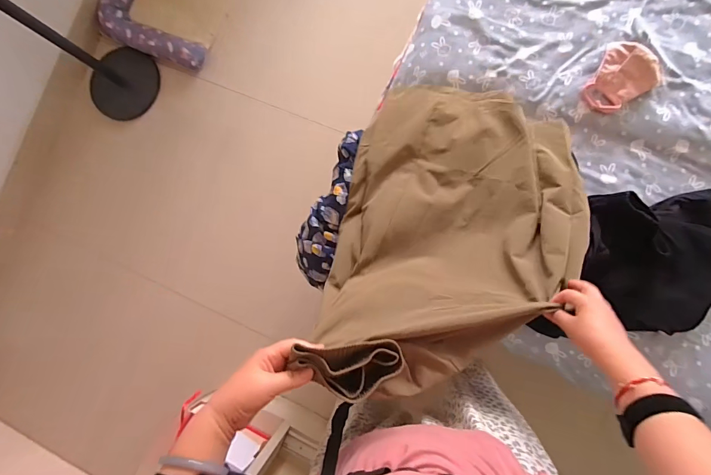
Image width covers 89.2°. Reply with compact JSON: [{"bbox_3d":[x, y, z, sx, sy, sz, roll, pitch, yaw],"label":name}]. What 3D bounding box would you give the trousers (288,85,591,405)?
[{"bbox_3d":[0.184,-0.042,0.643,0.425,0.242,0.538,15,88,6],"label":"trousers"}]

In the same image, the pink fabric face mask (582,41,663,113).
[{"bbox_3d":[0.531,-0.328,0.729,0.147,0.033,0.115,-29,84,4],"label":"pink fabric face mask"}]

